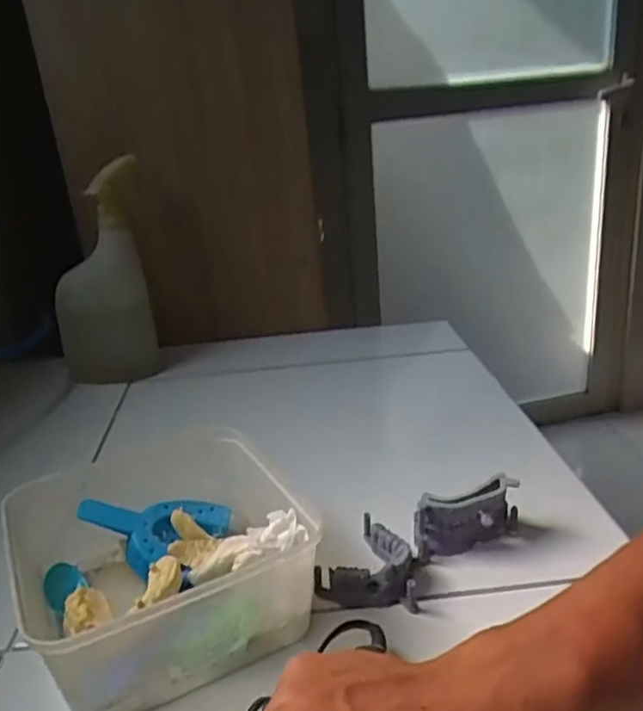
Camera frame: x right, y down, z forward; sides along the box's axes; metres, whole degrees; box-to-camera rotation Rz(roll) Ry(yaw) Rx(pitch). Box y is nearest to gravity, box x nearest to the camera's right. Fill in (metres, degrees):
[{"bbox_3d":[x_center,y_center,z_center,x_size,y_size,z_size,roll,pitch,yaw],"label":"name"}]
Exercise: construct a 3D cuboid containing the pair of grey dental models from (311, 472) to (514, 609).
[{"bbox_3d":[0.063,0.116,0.448,0.142,0.045,0.067,-22,27,-36],"label":"pair of grey dental models"}]

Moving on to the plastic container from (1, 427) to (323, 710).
[{"bbox_3d":[-0.103,0.124,0.421,0.159,0.071,0.175,-15,23,-24],"label":"plastic container"}]

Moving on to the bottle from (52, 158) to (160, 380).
[{"bbox_3d":[-0.252,-0.088,0.764,0.104,0.245,0.058,-15,23,-24],"label":"bottle"}]

